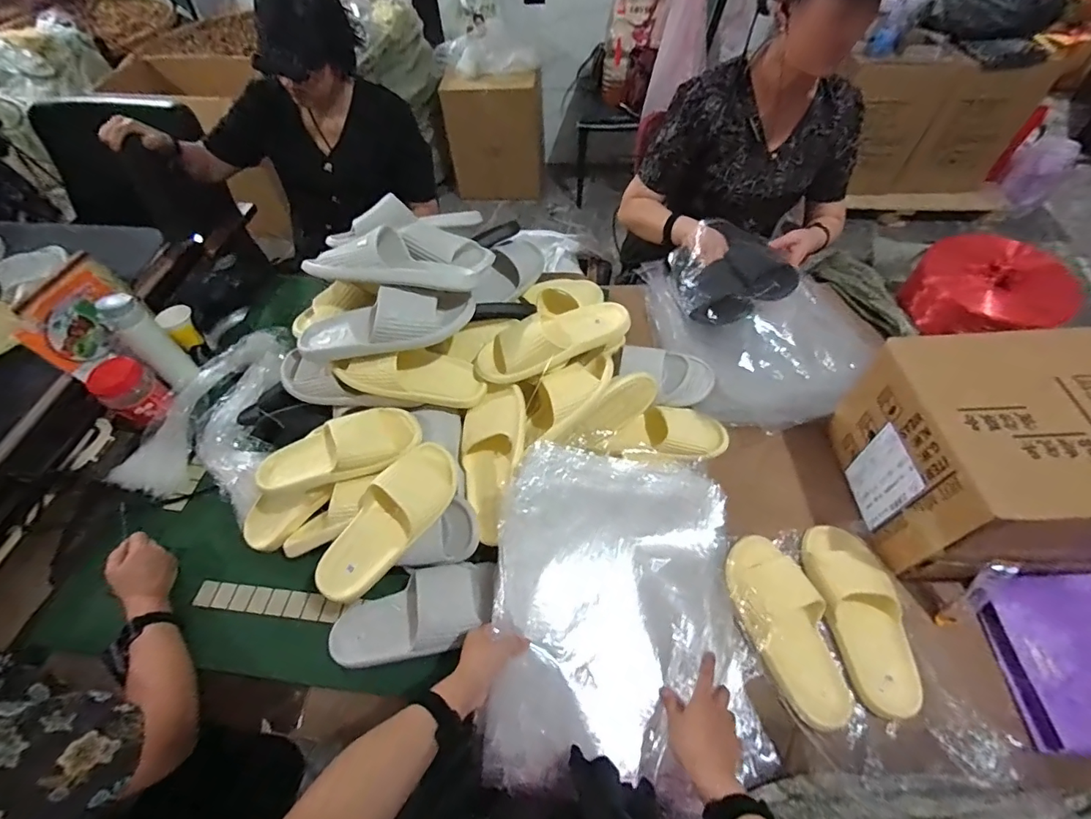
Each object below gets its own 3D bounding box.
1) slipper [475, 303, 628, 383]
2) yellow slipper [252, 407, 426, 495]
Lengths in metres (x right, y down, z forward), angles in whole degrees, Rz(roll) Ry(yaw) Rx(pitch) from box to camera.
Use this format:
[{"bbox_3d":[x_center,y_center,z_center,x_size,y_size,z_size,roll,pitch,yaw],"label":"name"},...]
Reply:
[{"bbox_3d":[0.012,-0.115,0.789,0.260,0.070,0.106,-16,56,-9],"label":"slipper"},{"bbox_3d":[-0.322,0.058,0.744,0.245,0.057,0.105,-14,56,-8],"label":"yellow slipper"}]

